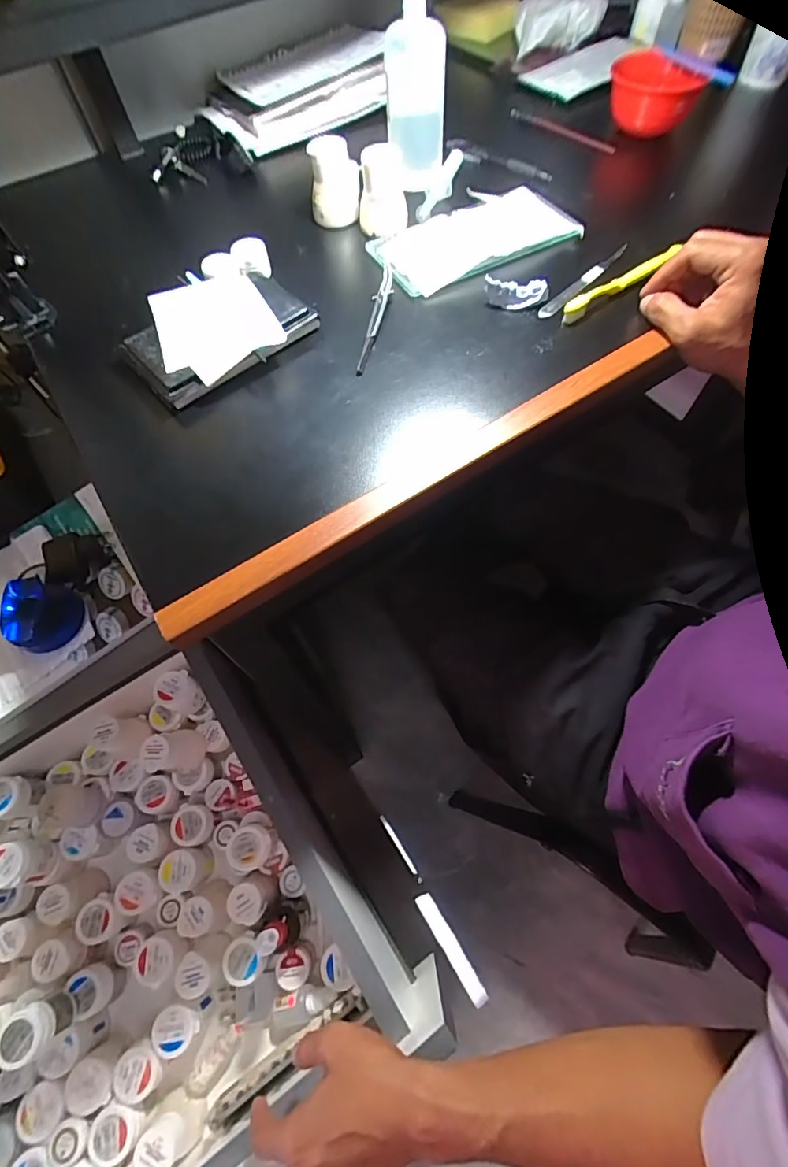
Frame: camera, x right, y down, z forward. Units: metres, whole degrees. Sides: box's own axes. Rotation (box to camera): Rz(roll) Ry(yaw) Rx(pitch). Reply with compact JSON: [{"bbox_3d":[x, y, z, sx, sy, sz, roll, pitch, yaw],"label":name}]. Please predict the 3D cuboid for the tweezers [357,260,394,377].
[{"bbox_3d":[-0.016,-0.249,0.440,0.015,0.008,0.150,9,63,8],"label":"tweezers"}]

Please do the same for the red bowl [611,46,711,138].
[{"bbox_3d":[0.297,-0.567,0.554,0.100,0.053,0.092,15,65,8],"label":"red bowl"}]

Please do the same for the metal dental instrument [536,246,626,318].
[{"bbox_3d":[0.182,-0.287,0.449,0.133,0.011,0.012,-42,68,-17],"label":"metal dental instrument"}]

